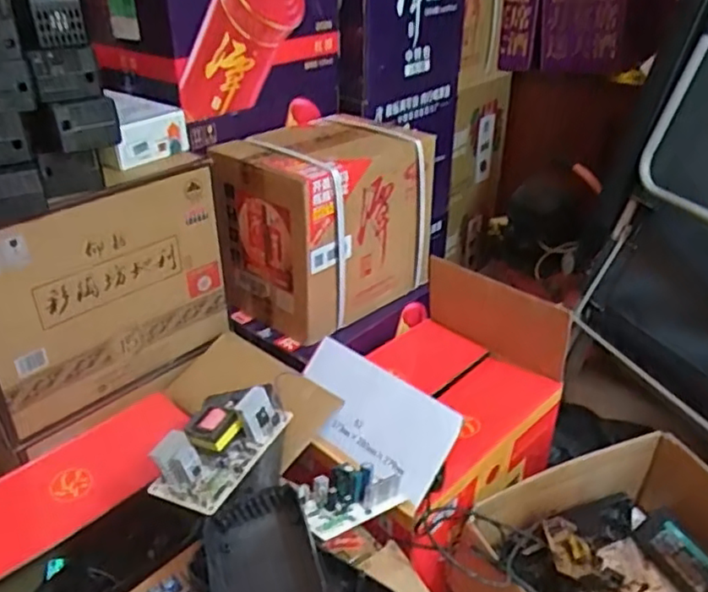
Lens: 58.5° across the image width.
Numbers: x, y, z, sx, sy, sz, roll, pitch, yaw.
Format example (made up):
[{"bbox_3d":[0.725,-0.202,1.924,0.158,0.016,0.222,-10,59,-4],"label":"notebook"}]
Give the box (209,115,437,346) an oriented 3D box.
[{"bbox_3d":[-0.050,-0.126,1.113,0.225,0.296,0.349,25,39,35],"label":"box"}]

